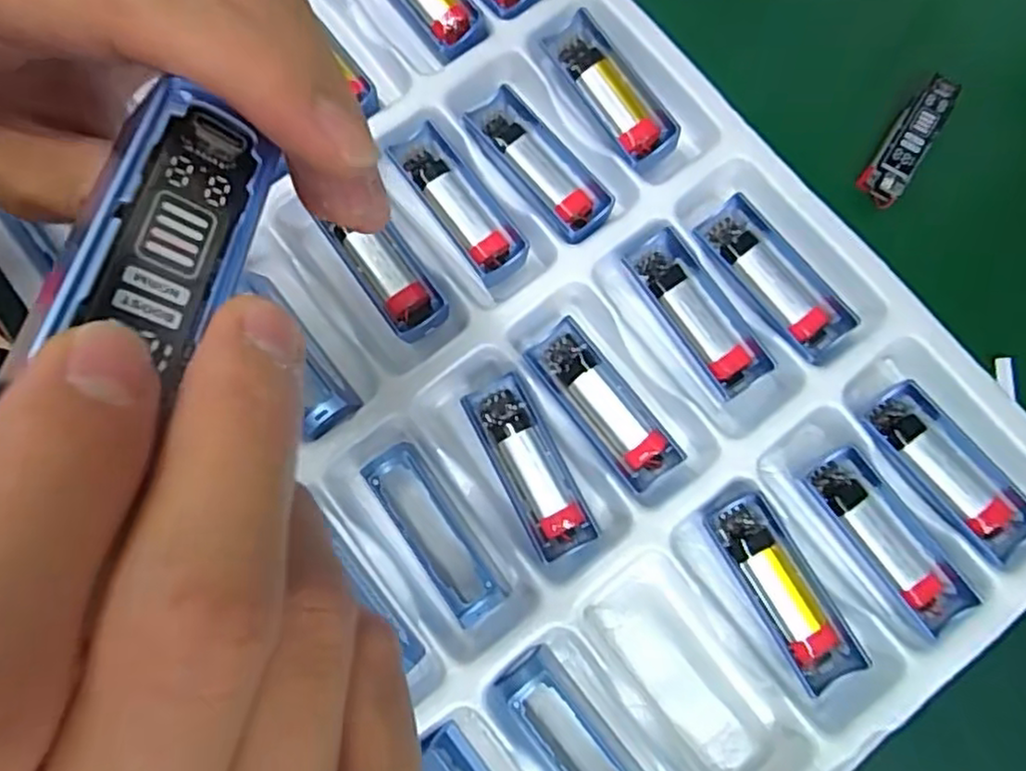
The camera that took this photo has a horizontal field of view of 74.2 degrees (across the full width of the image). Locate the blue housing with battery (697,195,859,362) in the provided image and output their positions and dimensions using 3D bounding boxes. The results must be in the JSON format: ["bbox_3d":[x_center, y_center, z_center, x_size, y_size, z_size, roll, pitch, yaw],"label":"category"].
[{"bbox_3d":[0.118,-0.047,0.307,0.029,0.015,0.081,-37,81,-5],"label":"blue housing with battery"}]

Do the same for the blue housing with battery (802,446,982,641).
[{"bbox_3d":[0.156,0.064,0.285,0.026,0.018,0.074,-34,80,-5],"label":"blue housing with battery"}]

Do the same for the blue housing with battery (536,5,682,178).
[{"bbox_3d":[0.047,-0.140,0.326,0.030,0.014,0.080,-34,80,-5],"label":"blue housing with battery"}]

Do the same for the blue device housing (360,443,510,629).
[{"bbox_3d":[-0.035,0.064,0.291,0.026,0.023,0.082,-35,80,-5],"label":"blue device housing"}]

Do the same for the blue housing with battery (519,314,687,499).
[{"bbox_3d":[0.040,0.009,0.300,0.026,0.017,0.078,-38,81,-6],"label":"blue housing with battery"}]

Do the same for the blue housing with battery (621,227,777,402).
[{"bbox_3d":[0.083,-0.031,0.308,0.028,0.021,0.079,-35,80,-5],"label":"blue housing with battery"}]

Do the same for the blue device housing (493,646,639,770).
[{"bbox_3d":[0.025,0.146,0.271,0.026,0.024,0.080,-39,81,-6],"label":"blue device housing"}]

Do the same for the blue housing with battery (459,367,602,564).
[{"bbox_3d":[0.006,0.036,0.293,0.026,0.014,0.079,-27,80,-4],"label":"blue housing with battery"}]

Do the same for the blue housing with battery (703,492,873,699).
[{"bbox_3d":[0.113,0.085,0.282,0.026,0.017,0.080,-30,80,-4],"label":"blue housing with battery"}]

